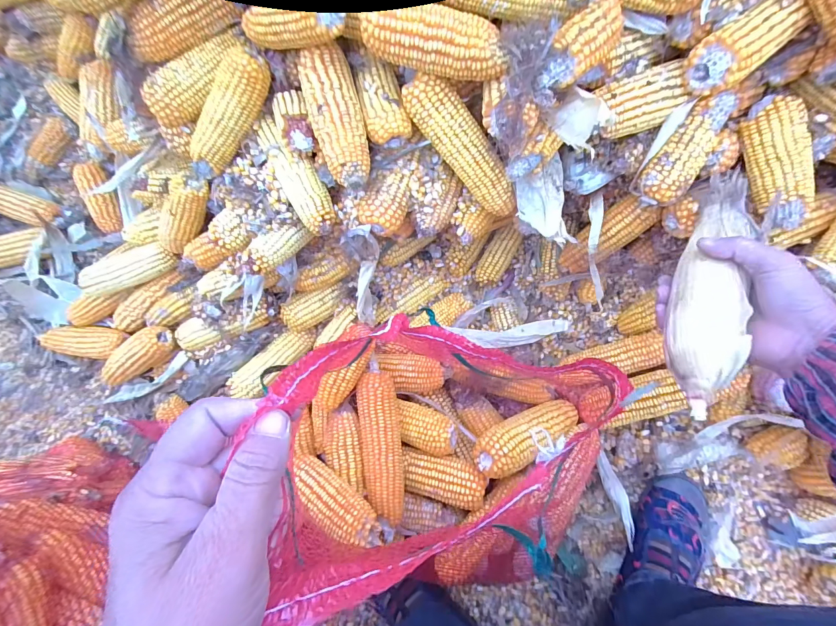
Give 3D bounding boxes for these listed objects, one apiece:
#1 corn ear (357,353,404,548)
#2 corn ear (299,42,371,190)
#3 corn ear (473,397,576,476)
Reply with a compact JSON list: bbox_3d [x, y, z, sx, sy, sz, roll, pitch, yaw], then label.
[{"bbox_3d":[-0.046,0.164,0.474,0.049,0.056,0.201,-9,84,4],"label":"corn ear"},{"bbox_3d":[-0.081,-0.198,0.397,0.048,0.058,0.142,-14,84,3],"label":"corn ear"},{"bbox_3d":[0.151,0.154,0.492,0.168,0.049,0.050,-16,82,-32],"label":"corn ear"}]

